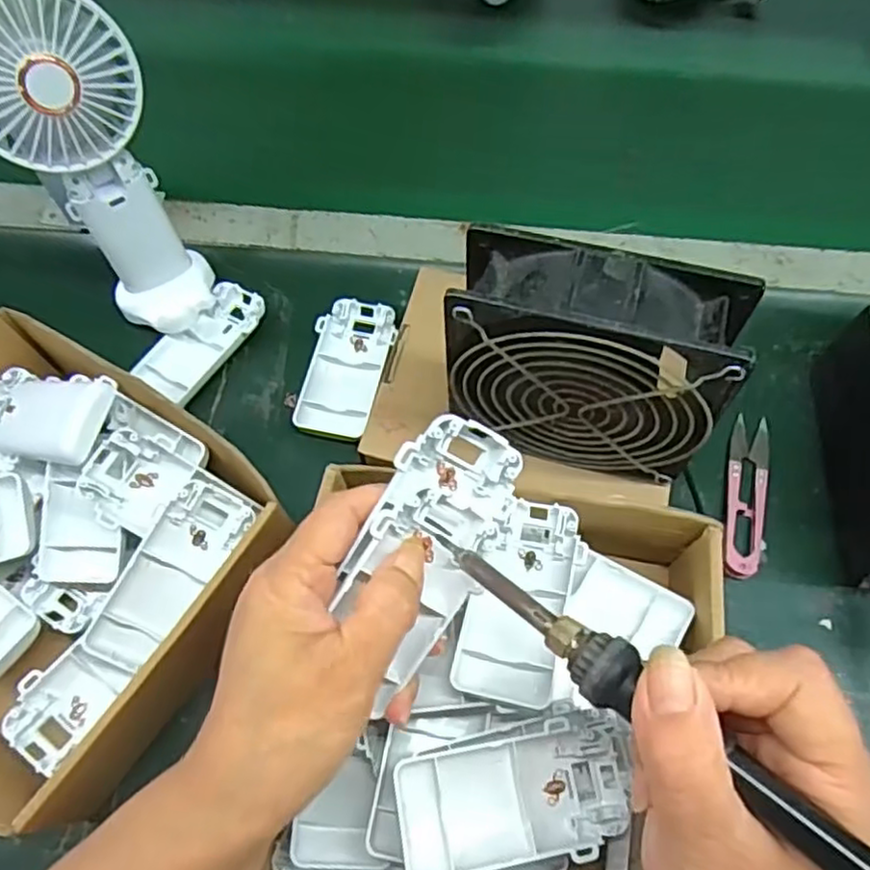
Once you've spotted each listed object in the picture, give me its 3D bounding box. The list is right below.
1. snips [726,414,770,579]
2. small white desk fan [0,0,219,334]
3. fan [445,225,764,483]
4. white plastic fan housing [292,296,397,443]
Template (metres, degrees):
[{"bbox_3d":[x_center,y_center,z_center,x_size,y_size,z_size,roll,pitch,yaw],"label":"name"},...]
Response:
[{"bbox_3d":[0.183,0.034,0.406,0.023,0.013,0.103,14,66,6],"label":"snips"},{"bbox_3d":[-0.180,-0.137,0.387,0.086,0.182,0.084,-33,70,-14],"label":"small white desk fan"},{"bbox_3d":[0.066,-0.030,0.316,0.120,0.112,0.049,18,67,8],"label":"fan"},{"bbox_3d":[-0.056,-0.042,0.439,0.046,0.014,0.093,9,66,4],"label":"white plastic fan housing"}]

